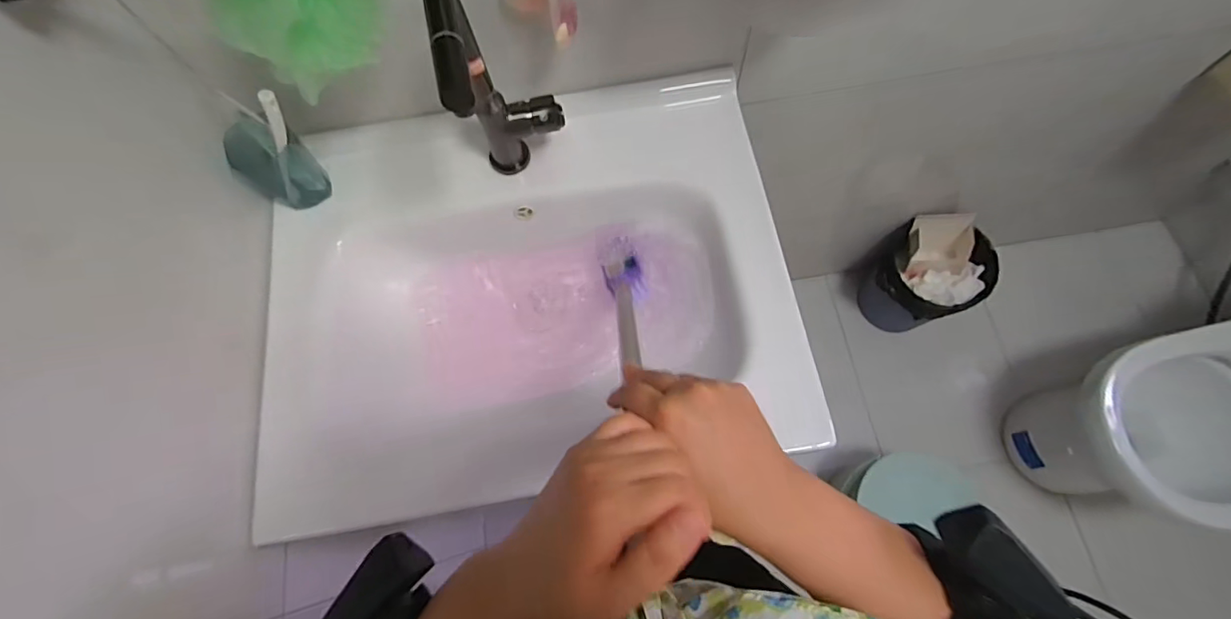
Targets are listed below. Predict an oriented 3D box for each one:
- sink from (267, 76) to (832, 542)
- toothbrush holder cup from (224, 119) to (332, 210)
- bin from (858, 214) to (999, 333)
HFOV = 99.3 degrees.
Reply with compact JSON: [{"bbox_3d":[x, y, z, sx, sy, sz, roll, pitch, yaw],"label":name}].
[{"bbox_3d":[-0.105,-0.007,0.672,0.601,0.162,0.468,-10,70,-1],"label":"sink"},{"bbox_3d":[-0.387,-0.163,0.613,0.063,0.114,0.053,2,71,3],"label":"toothbrush holder cup"},{"bbox_3d":[0.773,-0.078,1.337,0.249,0.284,0.228,-1,70,2],"label":"bin"}]

